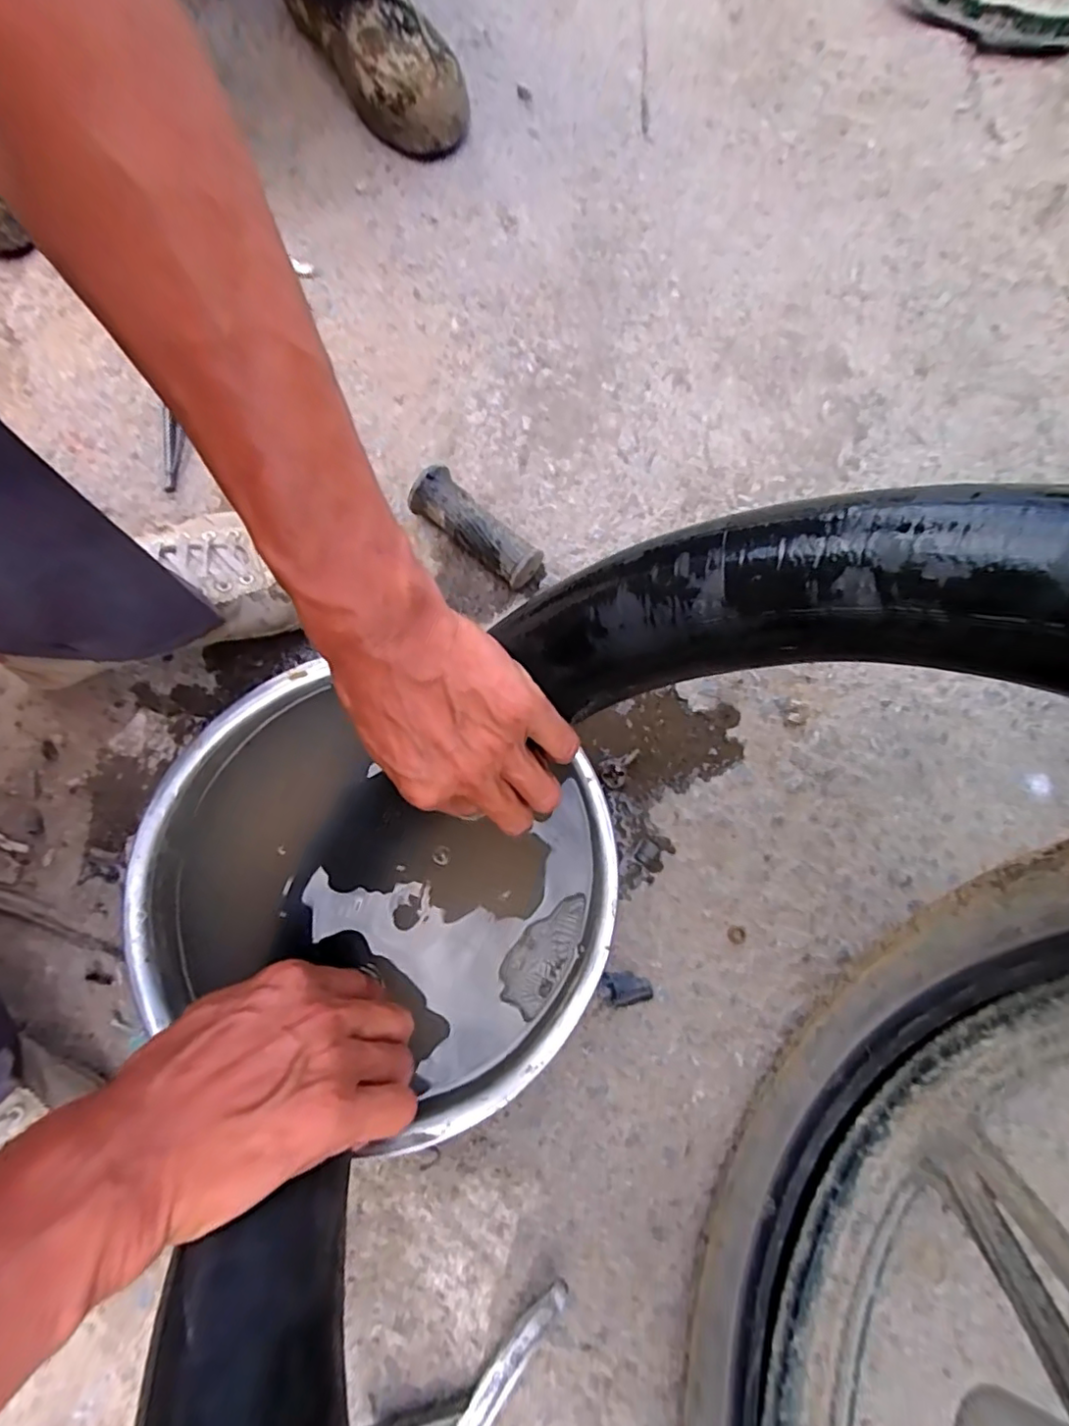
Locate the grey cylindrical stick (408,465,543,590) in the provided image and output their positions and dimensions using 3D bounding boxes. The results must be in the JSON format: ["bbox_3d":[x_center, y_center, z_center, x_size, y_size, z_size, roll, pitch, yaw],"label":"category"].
[{"bbox_3d":[-0.047,-0.145,0.483,0.115,0.038,0.034,37,79,7],"label":"grey cylindrical stick"}]

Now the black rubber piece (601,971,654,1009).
[{"bbox_3d":[0.066,0.196,0.426,0.035,0.007,0.023,-3,77,-2],"label":"black rubber piece"}]

